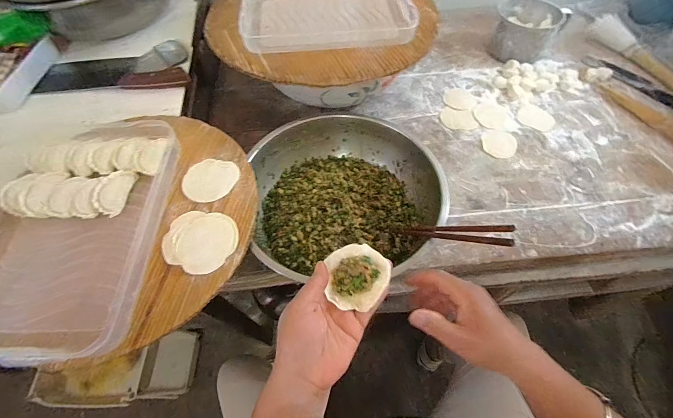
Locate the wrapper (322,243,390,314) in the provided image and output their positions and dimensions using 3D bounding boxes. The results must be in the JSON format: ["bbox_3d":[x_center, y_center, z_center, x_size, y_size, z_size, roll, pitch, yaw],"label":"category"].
[{"bbox_3d":[0.024,0.070,0.329,0.065,0.012,0.066,-5,61,0],"label":"wrapper"}]

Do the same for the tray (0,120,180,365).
[{"bbox_3d":[-0.340,0.018,0.396,0.226,0.033,0.317,0,61,2],"label":"tray"}]

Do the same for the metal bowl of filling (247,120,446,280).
[{"bbox_3d":[0.014,-0.027,0.511,0.291,0.089,0.275,-3,61,1],"label":"metal bowl of filling"}]

